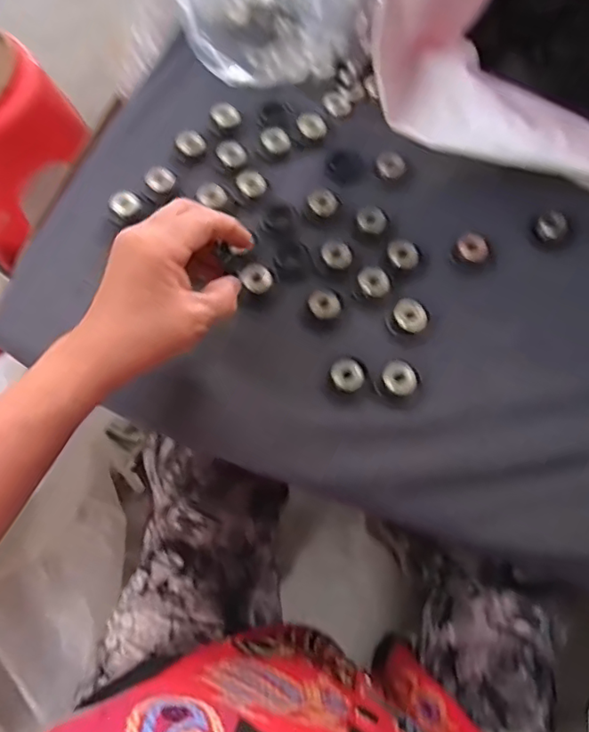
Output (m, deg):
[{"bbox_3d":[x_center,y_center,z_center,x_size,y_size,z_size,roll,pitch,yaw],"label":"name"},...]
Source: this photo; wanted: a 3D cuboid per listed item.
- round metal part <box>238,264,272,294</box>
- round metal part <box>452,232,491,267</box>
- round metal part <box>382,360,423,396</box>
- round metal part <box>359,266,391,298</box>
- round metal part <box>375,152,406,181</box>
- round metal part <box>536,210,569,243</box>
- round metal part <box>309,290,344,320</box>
[{"bbox_3d":[-0.030,-0.068,0.434,0.024,0.008,0.020,42,75,17],"label":"round metal part"},{"bbox_3d":[0.138,-0.090,0.436,0.027,0.012,0.022,19,70,10],"label":"round metal part"},{"bbox_3d":[0.076,0.008,0.397,0.025,0.007,0.025,-1,68,2],"label":"round metal part"},{"bbox_3d":[0.061,-0.064,0.429,0.022,0.006,0.025,-15,68,-4],"label":"round metal part"},{"bbox_3d":[0.081,-0.168,0.474,0.025,0.007,0.024,-1,68,2],"label":"round metal part"},{"bbox_3d":[0.201,-0.108,0.438,0.023,0.015,0.020,34,73,15],"label":"round metal part"},{"bbox_3d":[0.024,-0.047,0.426,0.025,0.009,0.020,-9,68,-1],"label":"round metal part"}]

